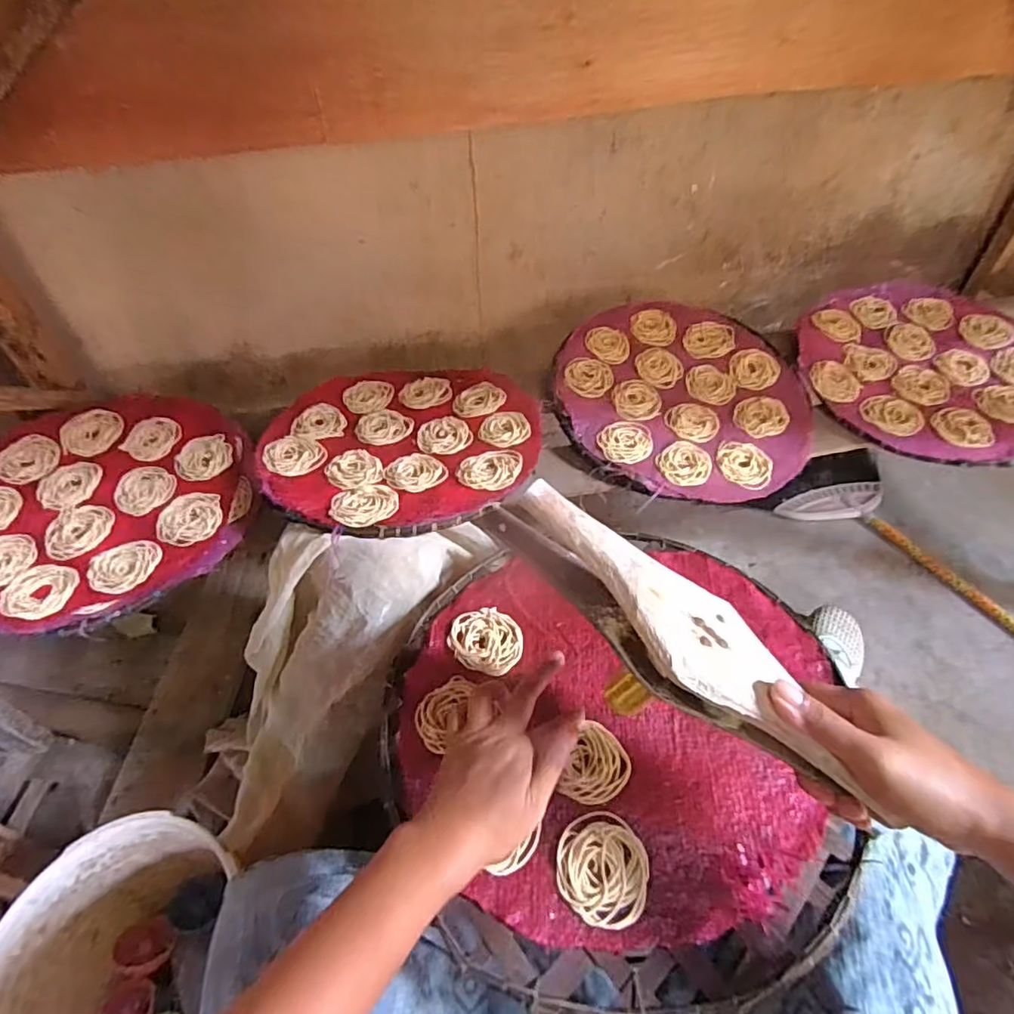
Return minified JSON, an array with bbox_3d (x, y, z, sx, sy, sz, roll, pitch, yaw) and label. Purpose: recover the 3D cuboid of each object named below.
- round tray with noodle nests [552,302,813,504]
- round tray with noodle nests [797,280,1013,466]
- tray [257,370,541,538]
[{"bbox_3d":[0.242,-0.162,0.817,0.344,0.022,0.345,0,60,0],"label":"round tray with noodle nests"},{"bbox_3d":[0.611,-0.213,0.845,0.344,0.053,0.374,-2,48,2],"label":"round tray with noodle nests"},{"bbox_3d":[-0.135,-0.096,0.741,0.341,0.038,0.352,-2,48,2],"label":"tray"}]

